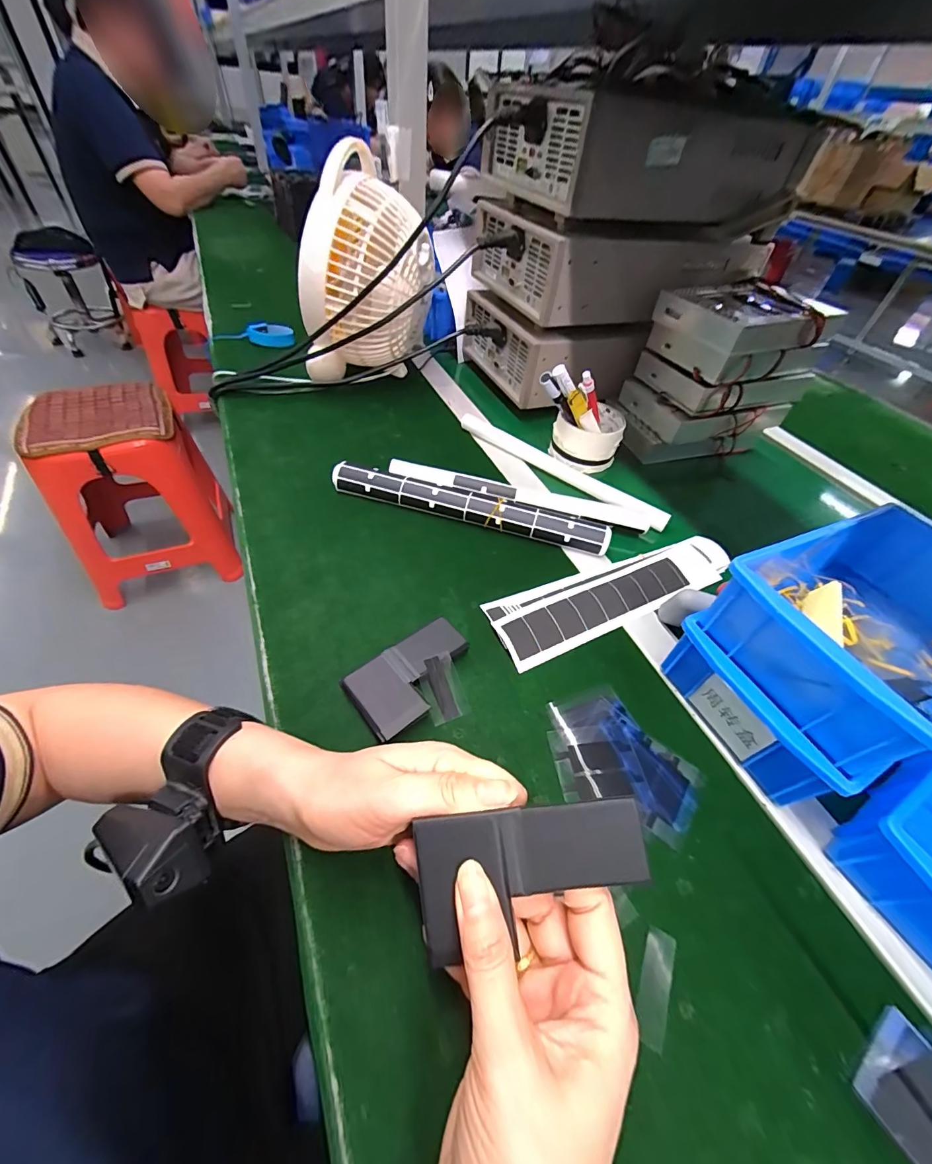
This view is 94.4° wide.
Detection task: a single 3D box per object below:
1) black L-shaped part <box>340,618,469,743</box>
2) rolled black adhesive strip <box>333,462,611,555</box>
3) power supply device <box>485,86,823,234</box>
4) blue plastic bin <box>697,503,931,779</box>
[{"bbox_3d":[-0.038,0.072,0.331,0.097,0.019,0.057,-30,59,-29],"label":"black L-shaped part"},{"bbox_3d":[0.003,-0.080,0.462,0.294,0.027,0.030,15,49,6],"label":"rolled black adhesive strip"},{"bbox_3d":[0.216,-0.515,0.526,0.324,0.093,0.215,-16,53,-19],"label":"power supply device"},{"bbox_3d":[0.284,0.027,0.300,0.201,0.068,0.128,-18,54,-21],"label":"blue plastic bin"}]

